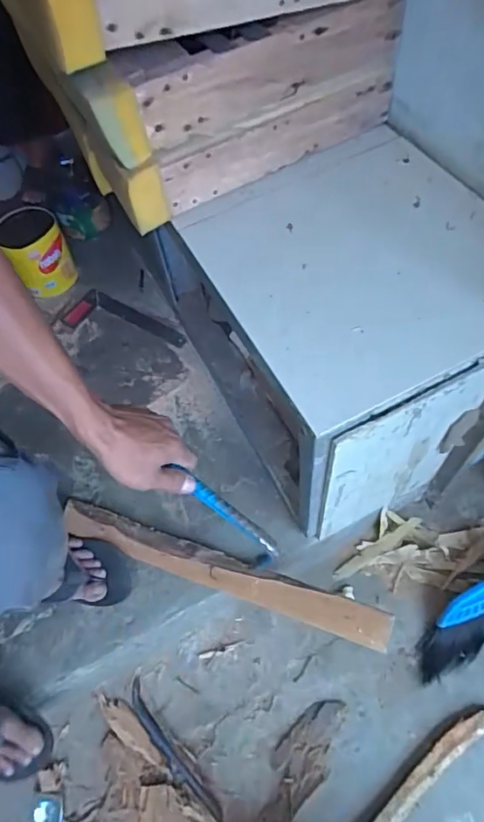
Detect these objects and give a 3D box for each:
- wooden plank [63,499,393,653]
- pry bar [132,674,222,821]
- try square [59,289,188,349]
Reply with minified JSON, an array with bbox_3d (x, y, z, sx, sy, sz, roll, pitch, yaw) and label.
[{"bbox_3d":[-0.045,0.275,0.855,0.587,0.035,0.062,15,62,14],"label":"wooden plank"},{"bbox_3d":[-0.123,0.588,0.857,0.036,0.014,0.257,-38,63,-16],"label":"pry bar"},{"bbox_3d":[-0.278,-0.206,1.173,0.322,0.017,0.110,22,64,18],"label":"try square"}]

